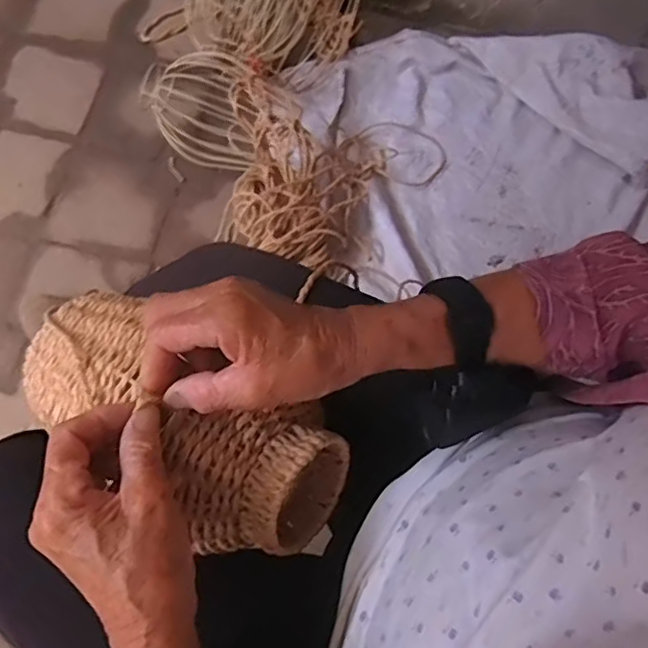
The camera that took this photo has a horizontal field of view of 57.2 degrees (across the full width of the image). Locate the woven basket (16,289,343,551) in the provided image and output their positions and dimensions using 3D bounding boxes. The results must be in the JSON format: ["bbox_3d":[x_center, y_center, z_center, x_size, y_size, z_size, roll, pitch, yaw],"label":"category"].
[{"bbox_3d":[-0.113,0.059,0.423,0.262,0.106,0.107,32,70,19],"label":"woven basket"}]

